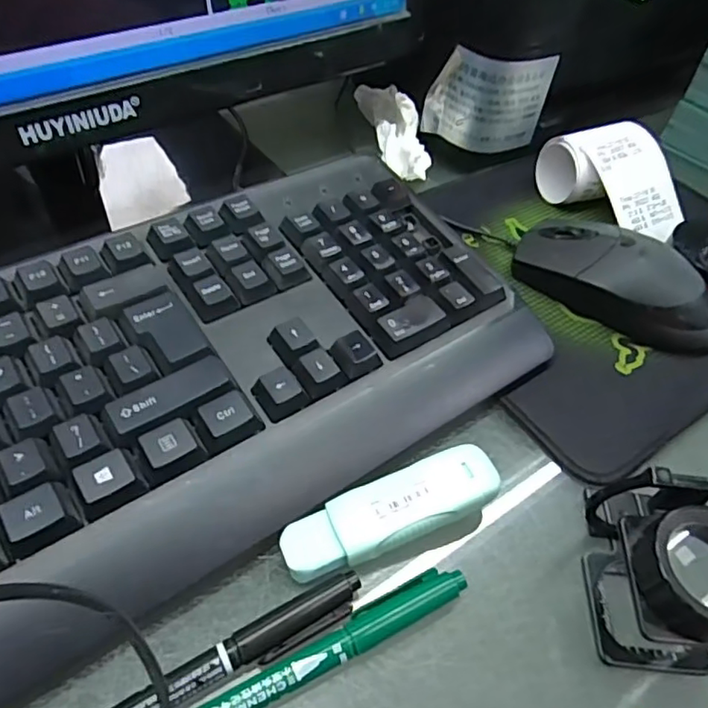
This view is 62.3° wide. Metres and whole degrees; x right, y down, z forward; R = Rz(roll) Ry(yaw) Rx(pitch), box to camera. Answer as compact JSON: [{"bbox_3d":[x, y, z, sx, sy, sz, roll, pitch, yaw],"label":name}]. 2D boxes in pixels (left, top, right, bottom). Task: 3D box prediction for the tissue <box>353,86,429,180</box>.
[{"bbox_3d":[0.028,-0.158,0.400,0.028,0.030,0.090,-9,51,-14],"label":"tissue"}]

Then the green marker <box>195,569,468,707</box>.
[{"bbox_3d":[-0.022,0.106,0.192,0.137,0.011,0.013,-21,55,-22],"label":"green marker"}]

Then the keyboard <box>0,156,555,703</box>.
[{"bbox_3d":[-0.116,0.029,0.222,0.430,0.036,0.161,-26,57,-25],"label":"keyboard"}]

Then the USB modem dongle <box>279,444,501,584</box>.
[{"bbox_3d":[0.015,0.058,0.222,0.086,0.010,0.025,-17,53,-19],"label":"USB modem dongle"}]

